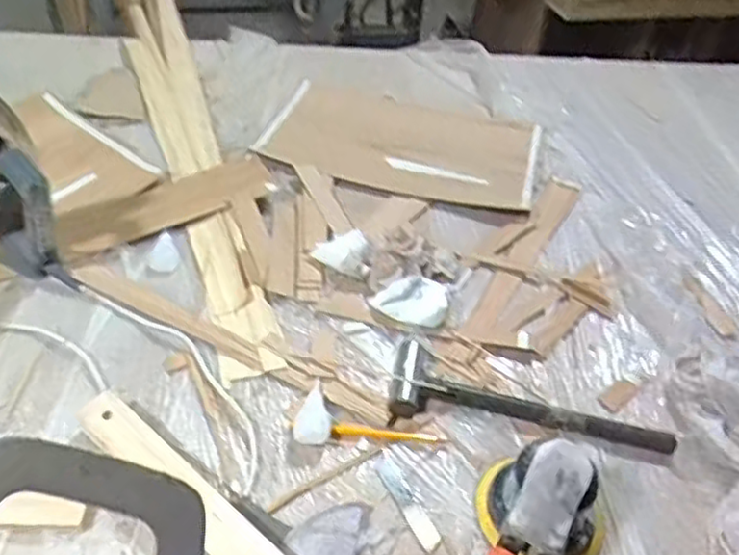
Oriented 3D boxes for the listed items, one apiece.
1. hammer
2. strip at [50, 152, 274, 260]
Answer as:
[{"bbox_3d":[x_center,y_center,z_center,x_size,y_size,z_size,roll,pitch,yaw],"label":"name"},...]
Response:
[{"bbox_3d":[0.169,0.126,0.725,0.288,0.027,0.100,10,39,3],"label":"hammer"},{"bbox_3d":[-0.273,-0.107,0.947,0.312,0.020,0.093,-23,48,-33],"label":"strip"}]

